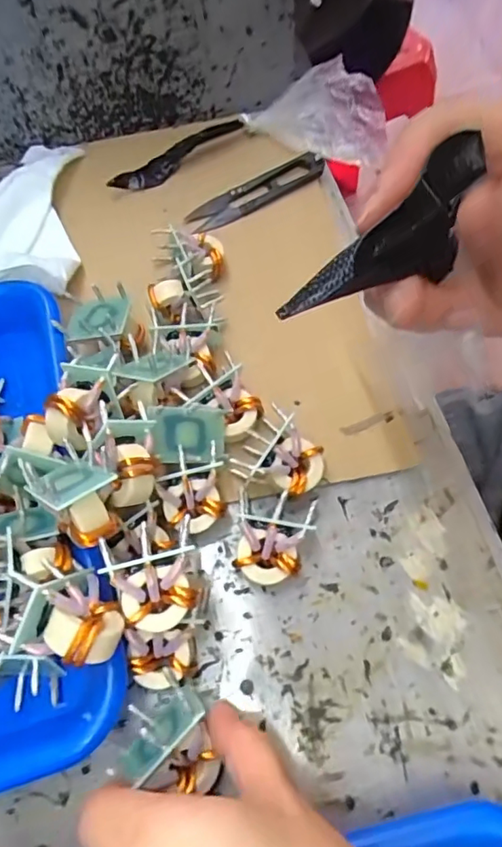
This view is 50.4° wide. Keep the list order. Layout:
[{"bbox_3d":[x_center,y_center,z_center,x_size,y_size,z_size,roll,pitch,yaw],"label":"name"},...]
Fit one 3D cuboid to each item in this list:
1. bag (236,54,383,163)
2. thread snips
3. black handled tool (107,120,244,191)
[{"bbox_3d":[0.054,-0.216,0.377,0.106,0.044,0.057,32,69,18],"label":"bag"},{"bbox_3d":[0.003,-0.156,0.363,0.099,0.017,0.023,-28,64,-11],"label":"thread snips"},{"bbox_3d":[-0.053,-0.191,0.385,0.104,0.020,0.010,-32,65,-13],"label":"black handled tool"}]

